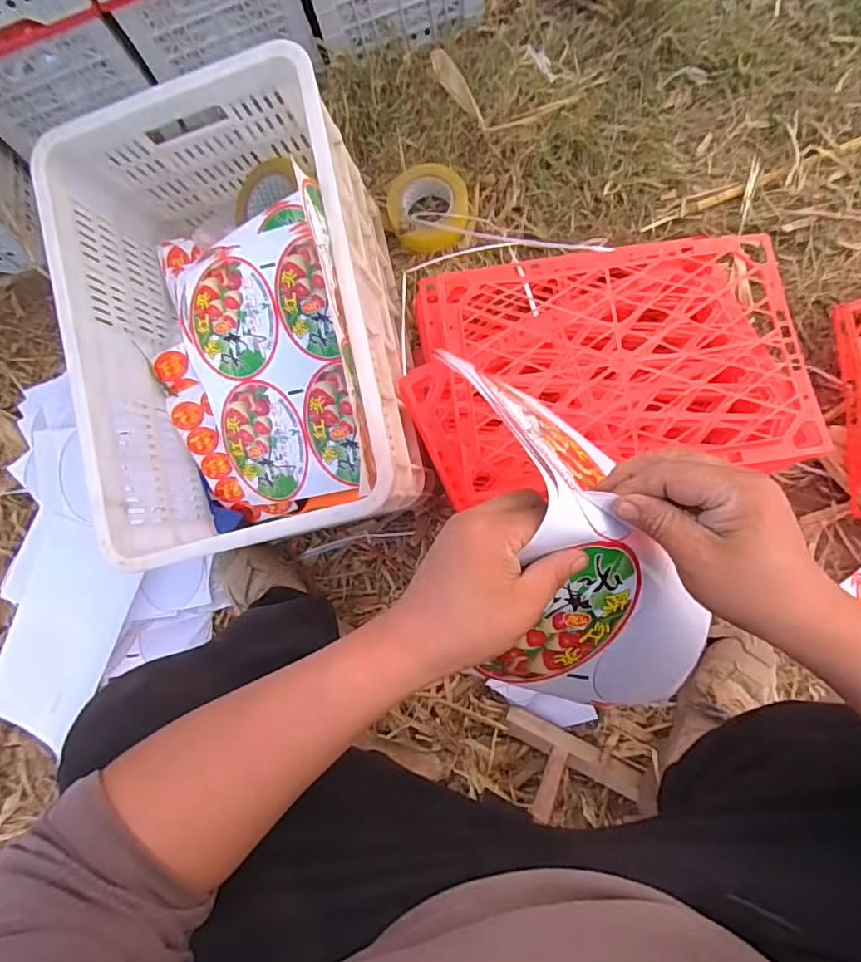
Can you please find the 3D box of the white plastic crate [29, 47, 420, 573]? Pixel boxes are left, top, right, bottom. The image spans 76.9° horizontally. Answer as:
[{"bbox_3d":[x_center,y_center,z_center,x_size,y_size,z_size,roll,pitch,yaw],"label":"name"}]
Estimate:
[{"bbox_3d":[-0.236,-0.181,0.689,0.359,0.244,0.532,-11,78,5],"label":"white plastic crate"}]

